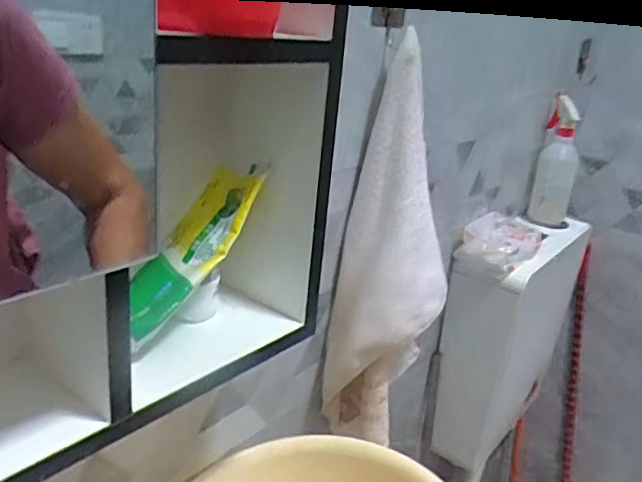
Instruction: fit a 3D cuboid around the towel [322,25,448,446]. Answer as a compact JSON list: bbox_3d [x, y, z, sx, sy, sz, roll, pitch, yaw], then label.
[{"bbox_3d":[0.084,0.041,0.719,0.126,0.482,0.096,10,21,9],"label":"towel"}]

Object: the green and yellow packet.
[{"bbox_3d":[-0.105,0.006,0.469,0.057,0.023,0.169,16,59,25],"label":"green and yellow packet"}]

